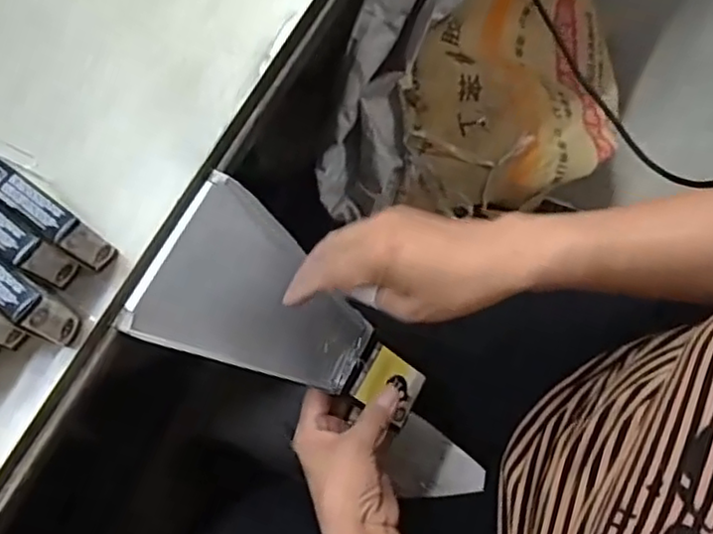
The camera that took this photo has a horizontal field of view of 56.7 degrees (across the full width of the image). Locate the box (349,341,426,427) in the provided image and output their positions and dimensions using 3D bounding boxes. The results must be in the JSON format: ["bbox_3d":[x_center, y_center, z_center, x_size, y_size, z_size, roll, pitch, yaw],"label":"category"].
[{"bbox_3d":[0.025,0.091,0.509,0.058,0.005,0.044,40,72,-30],"label":"box"}]

